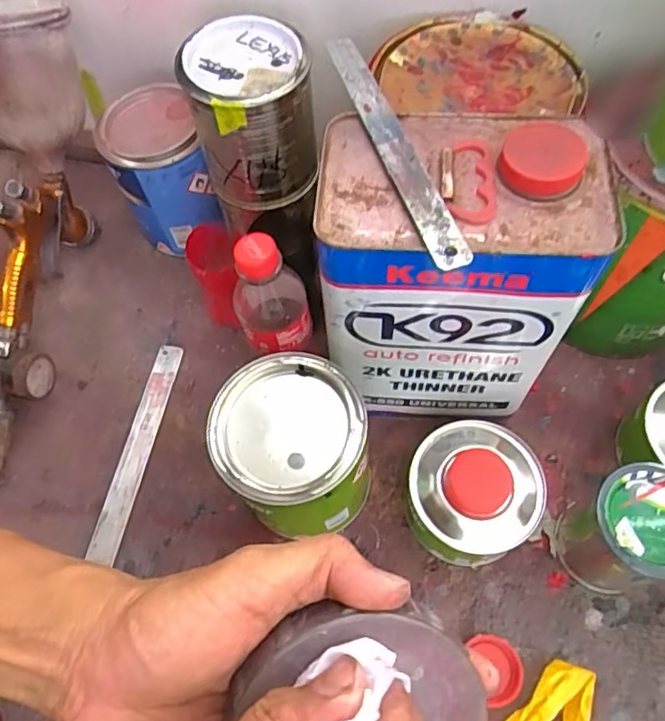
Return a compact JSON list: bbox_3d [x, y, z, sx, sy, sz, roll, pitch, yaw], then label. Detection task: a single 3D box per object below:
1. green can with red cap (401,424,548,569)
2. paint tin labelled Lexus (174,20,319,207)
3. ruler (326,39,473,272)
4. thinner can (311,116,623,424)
[{"bbox_3d":[0.111,0.104,0.462,0.109,0.084,0.100,-1,63,3],"label":"green can with red cap"},{"bbox_3d":[-0.064,-0.201,0.482,0.099,0.112,0.100,0,63,3],"label":"paint tin labelled Lexus"},{"bbox_3d":[0.035,-0.133,0.347,0.020,0.008,0.192,-18,62,-5],"label":"ruler"},{"bbox_3d":[0.078,-0.057,0.422,0.180,0.217,0.106,4,63,5],"label":"thinner can"}]

